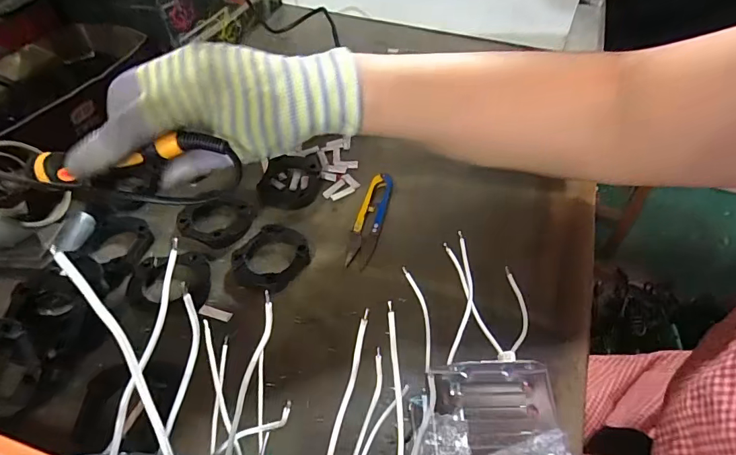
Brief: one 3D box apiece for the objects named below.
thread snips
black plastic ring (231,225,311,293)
[{"bbox_3d":[0.002,-0.011,0.358,0.023,0.018,0.094,11,48,10],"label":"thread snips"},{"bbox_3d":[-0.072,0.022,0.335,0.049,0.012,0.058,21,51,19],"label":"black plastic ring"}]

